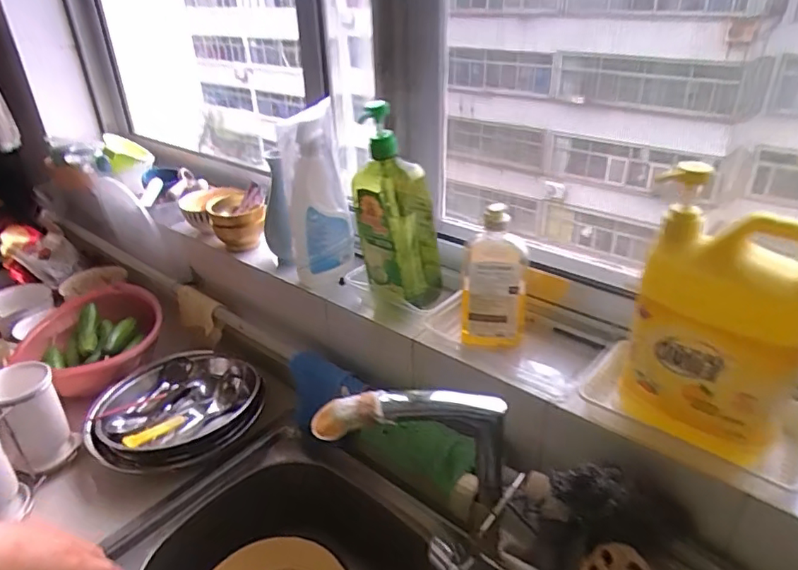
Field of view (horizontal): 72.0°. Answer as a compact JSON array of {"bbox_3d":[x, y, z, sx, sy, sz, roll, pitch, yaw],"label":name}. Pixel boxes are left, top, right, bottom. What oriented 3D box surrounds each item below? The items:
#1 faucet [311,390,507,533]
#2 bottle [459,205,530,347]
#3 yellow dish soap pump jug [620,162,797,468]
[{"bbox_3d":[0.012,0.175,0.554,0.183,0.156,0.064,1,30,5],"label":"faucet"},{"bbox_3d":[0.119,-0.006,0.701,0.089,0.182,0.058,4,30,11],"label":"bottle"},{"bbox_3d":[0.290,0.032,0.499,0.144,0.229,0.076,23,38,37],"label":"yellow dish soap pump jug"}]

